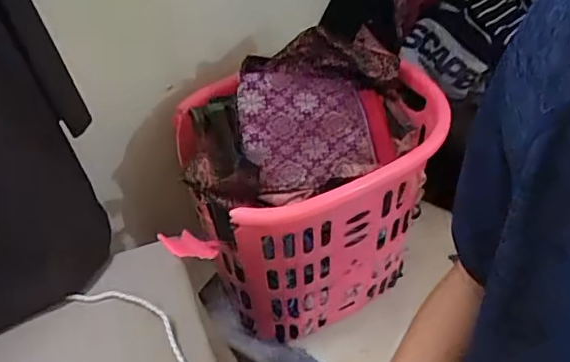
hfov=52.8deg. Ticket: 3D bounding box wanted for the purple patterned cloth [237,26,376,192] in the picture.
[{"bbox_3d":[0.036,-0.118,0.957,0.216,0.111,0.279,-3,45,3],"label":"purple patterned cloth"}]

